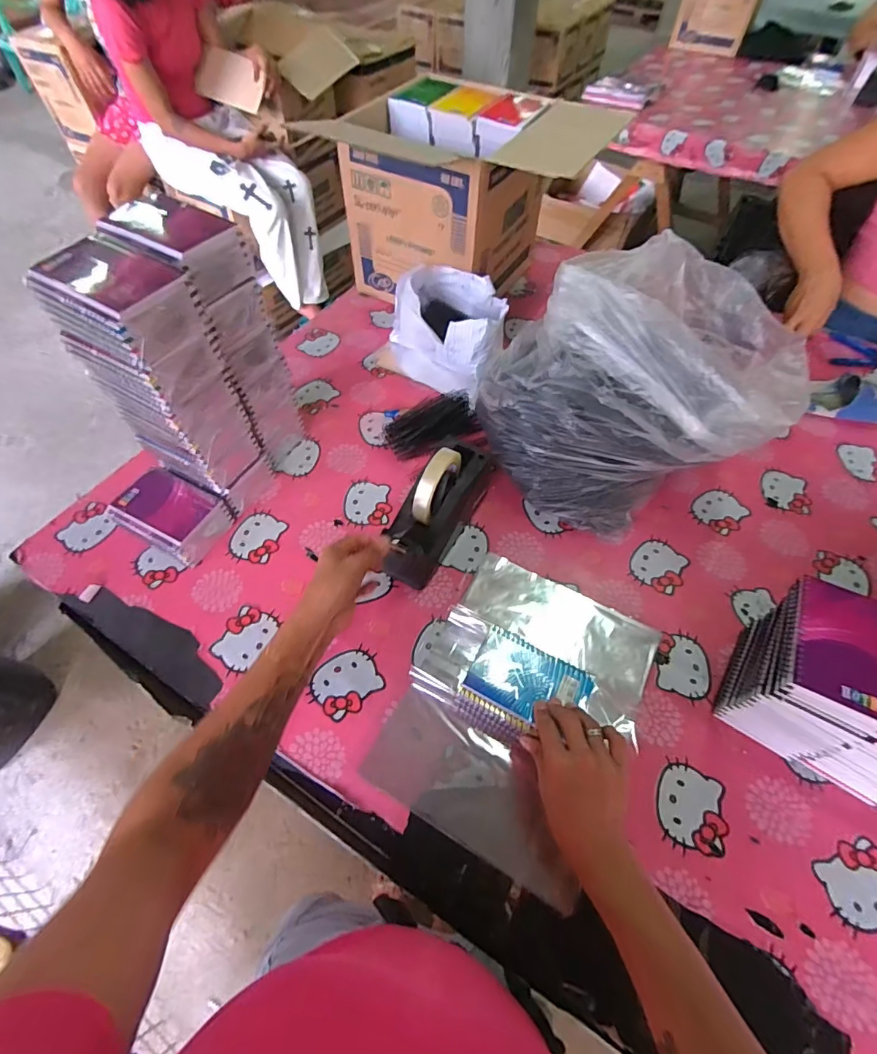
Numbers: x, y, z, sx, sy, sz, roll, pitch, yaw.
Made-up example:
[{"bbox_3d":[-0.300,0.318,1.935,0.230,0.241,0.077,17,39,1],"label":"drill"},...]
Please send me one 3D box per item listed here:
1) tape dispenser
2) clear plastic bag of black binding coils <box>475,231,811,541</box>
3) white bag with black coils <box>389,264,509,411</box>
[{"bbox_3d":[-0.003,-0.030,0.652,0.070,0.132,0.204,28,62,16],"label":"tape dispenser"},{"bbox_3d":[0.294,-0.194,0.679,0.399,0.263,0.336,-34,64,-20],"label":"clear plastic bag of black binding coils"},{"bbox_3d":[0.020,-0.361,0.883,0.209,0.158,0.153,32,63,18],"label":"white bag with black coils"}]

